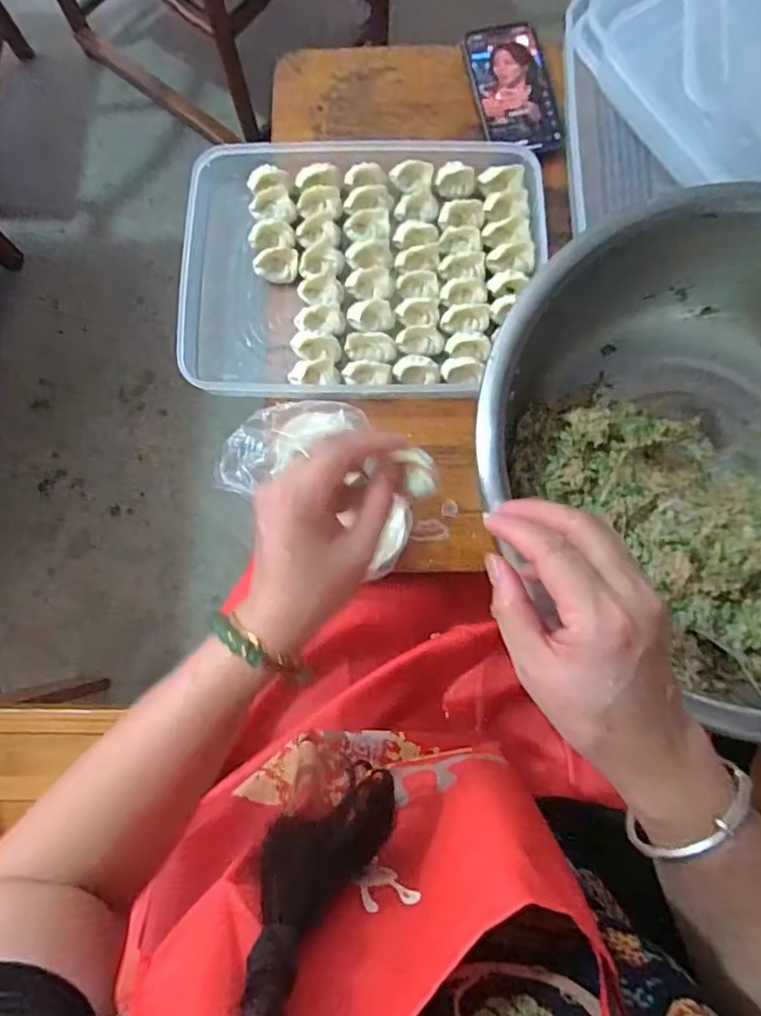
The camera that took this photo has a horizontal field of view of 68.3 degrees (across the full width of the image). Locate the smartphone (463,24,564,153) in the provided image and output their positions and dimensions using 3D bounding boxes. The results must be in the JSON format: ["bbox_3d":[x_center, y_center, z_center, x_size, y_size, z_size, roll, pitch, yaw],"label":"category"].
[{"bbox_3d":[0.141,-0.450,0.601,0.080,0.015,0.164,-9,78,-2],"label":"smartphone"}]

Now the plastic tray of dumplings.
[{"bbox_3d":[-0.017,-0.236,0.556,0.339,0.044,0.271,0,78,0],"label":"plastic tray of dumplings"}]

